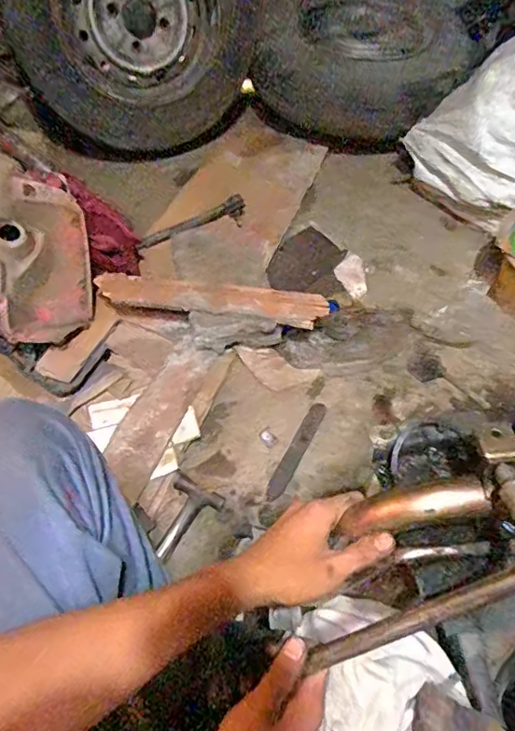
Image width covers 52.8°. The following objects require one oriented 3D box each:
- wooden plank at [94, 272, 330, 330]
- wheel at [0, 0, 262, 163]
[{"bbox_3d":[-0.081,-0.121,0.944,0.416,0.036,0.070,6,57,2],"label":"wooden plank"},{"bbox_3d":[-0.247,-0.767,1.157,0.546,0.571,0.175,-28,48,-15],"label":"wheel"}]

